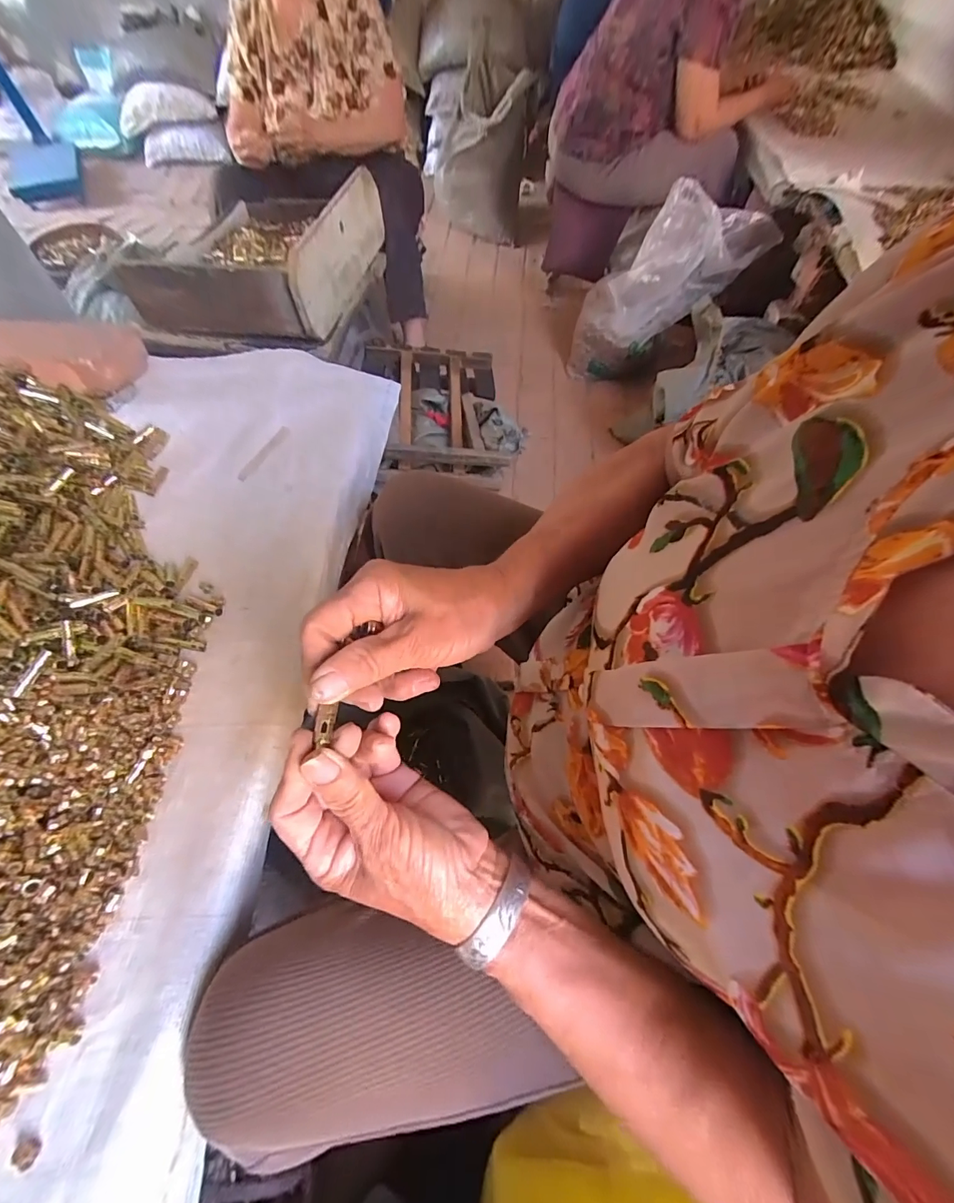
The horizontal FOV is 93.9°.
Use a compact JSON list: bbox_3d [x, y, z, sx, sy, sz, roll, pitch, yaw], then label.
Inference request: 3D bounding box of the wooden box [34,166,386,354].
[{"bbox_3d":[-0.452,-0.763,0.968,0.374,0.154,0.511,8,60,3],"label":"wooden box"}]

